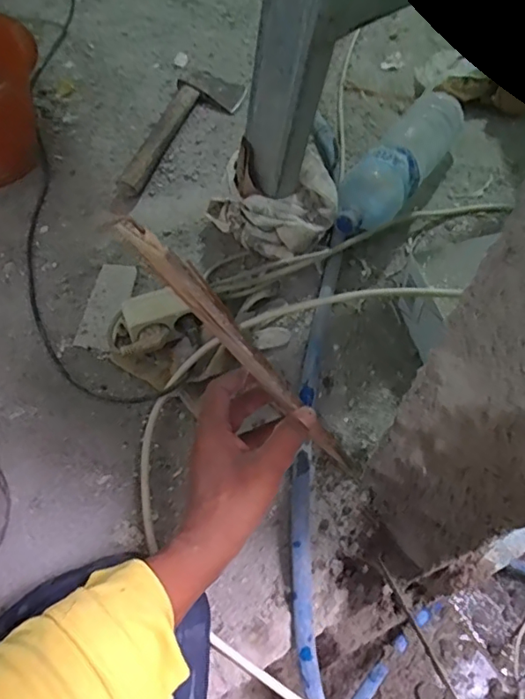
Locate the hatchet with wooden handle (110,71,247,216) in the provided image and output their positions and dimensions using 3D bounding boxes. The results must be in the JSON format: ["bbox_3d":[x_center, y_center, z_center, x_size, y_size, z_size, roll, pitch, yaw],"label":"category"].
[{"bbox_3d":[-0.135,-0.346,0.837,0.114,0.034,0.340,17,60,9],"label":"hatchet with wooden handle"}]

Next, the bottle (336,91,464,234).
[{"bbox_3d":[0.191,-0.262,0.725,0.084,0.076,0.308,33,64,17],"label":"bottle"}]

